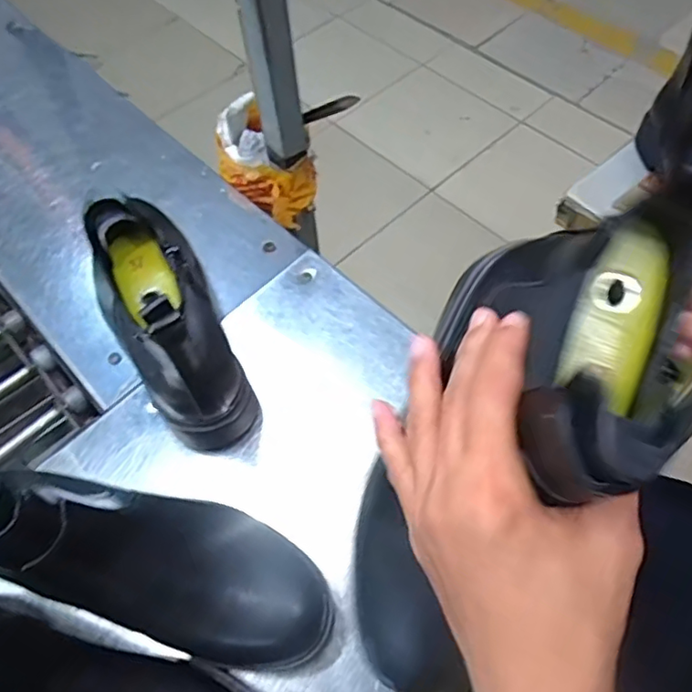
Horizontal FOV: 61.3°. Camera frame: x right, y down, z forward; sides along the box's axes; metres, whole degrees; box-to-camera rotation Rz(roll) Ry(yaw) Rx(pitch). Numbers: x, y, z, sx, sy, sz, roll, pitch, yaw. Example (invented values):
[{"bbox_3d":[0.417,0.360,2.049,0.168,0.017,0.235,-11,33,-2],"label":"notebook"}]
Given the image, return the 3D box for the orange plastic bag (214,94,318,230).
[{"bbox_3d":[-0.084,-0.188,0.607,0.111,0.076,0.072,36,68,21],"label":"orange plastic bag"}]

